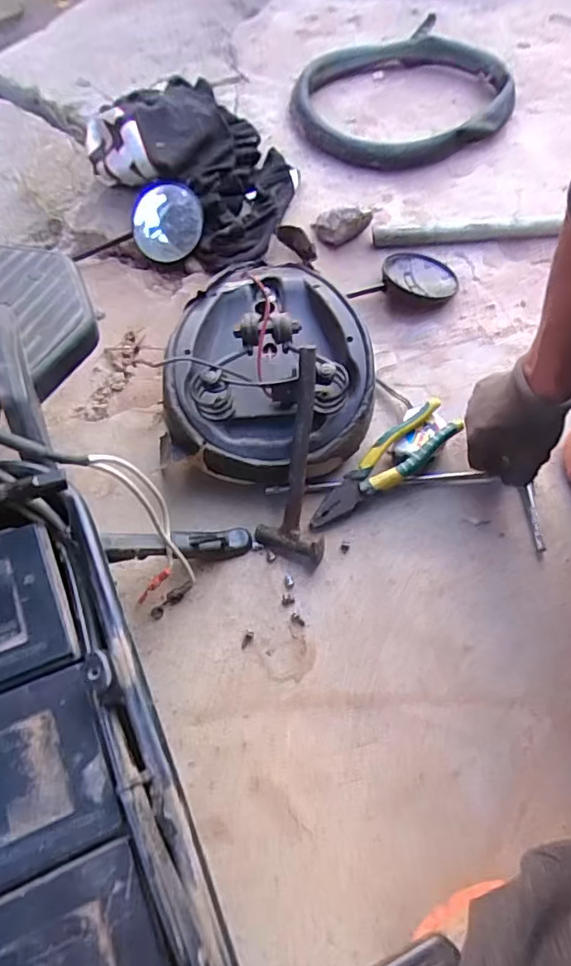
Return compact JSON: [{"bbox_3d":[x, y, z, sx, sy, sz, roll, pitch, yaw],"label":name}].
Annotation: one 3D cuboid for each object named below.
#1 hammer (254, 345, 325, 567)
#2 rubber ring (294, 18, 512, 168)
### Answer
[{"bbox_3d":[0.010,-0.026,0.588,0.073,0.046,0.221,5,96,4],"label":"hammer"},{"bbox_3d":[0.174,-0.638,0.911,0.334,0.045,0.334,0,66,-1],"label":"rubber ring"}]

